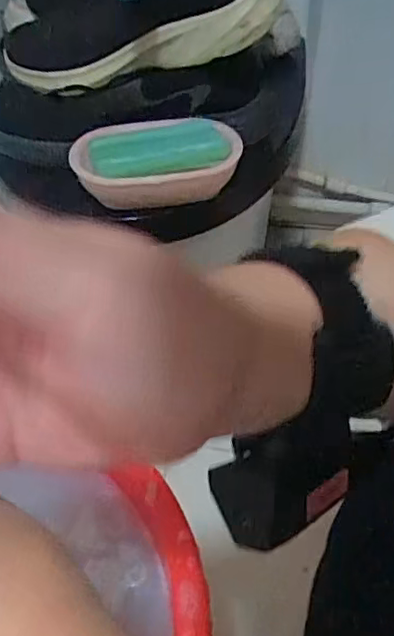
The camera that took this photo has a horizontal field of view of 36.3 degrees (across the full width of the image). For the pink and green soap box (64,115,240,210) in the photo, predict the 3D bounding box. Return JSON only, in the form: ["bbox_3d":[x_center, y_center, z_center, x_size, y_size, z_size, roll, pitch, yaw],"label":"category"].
[{"bbox_3d":[-0.035,-0.138,0.540,0.143,0.045,0.089,-7,42,-5],"label":"pink and green soap box"}]

